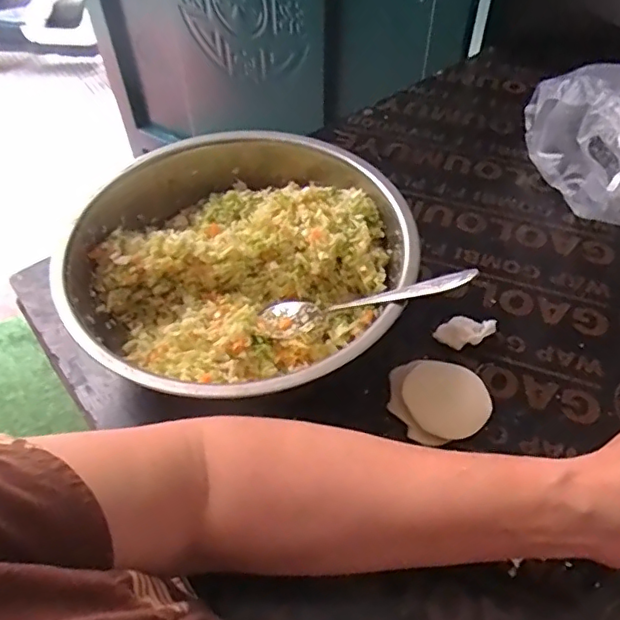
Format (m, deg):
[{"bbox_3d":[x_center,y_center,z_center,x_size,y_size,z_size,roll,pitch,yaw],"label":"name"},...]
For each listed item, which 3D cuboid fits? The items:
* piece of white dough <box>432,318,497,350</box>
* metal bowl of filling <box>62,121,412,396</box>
[{"bbox_3d":[0.121,0.016,0.454,0.040,0.012,0.029,-30,56,-22],"label":"piece of white dough"},{"bbox_3d":[-0.048,-0.023,0.439,0.238,0.088,0.237,-1,51,1],"label":"metal bowl of filling"}]

